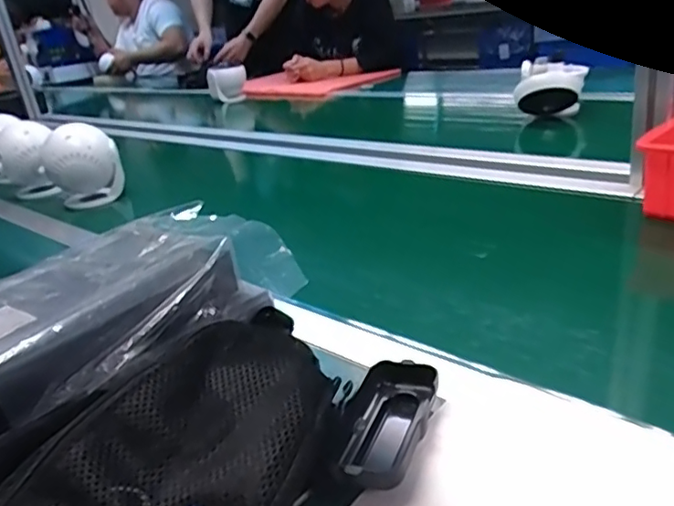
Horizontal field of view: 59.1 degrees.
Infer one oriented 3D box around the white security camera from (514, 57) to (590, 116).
[{"bbox_3d":[0.397,-0.302,1.103,0.123,0.092,0.110,4,27,26],"label":"white security camera"}]

